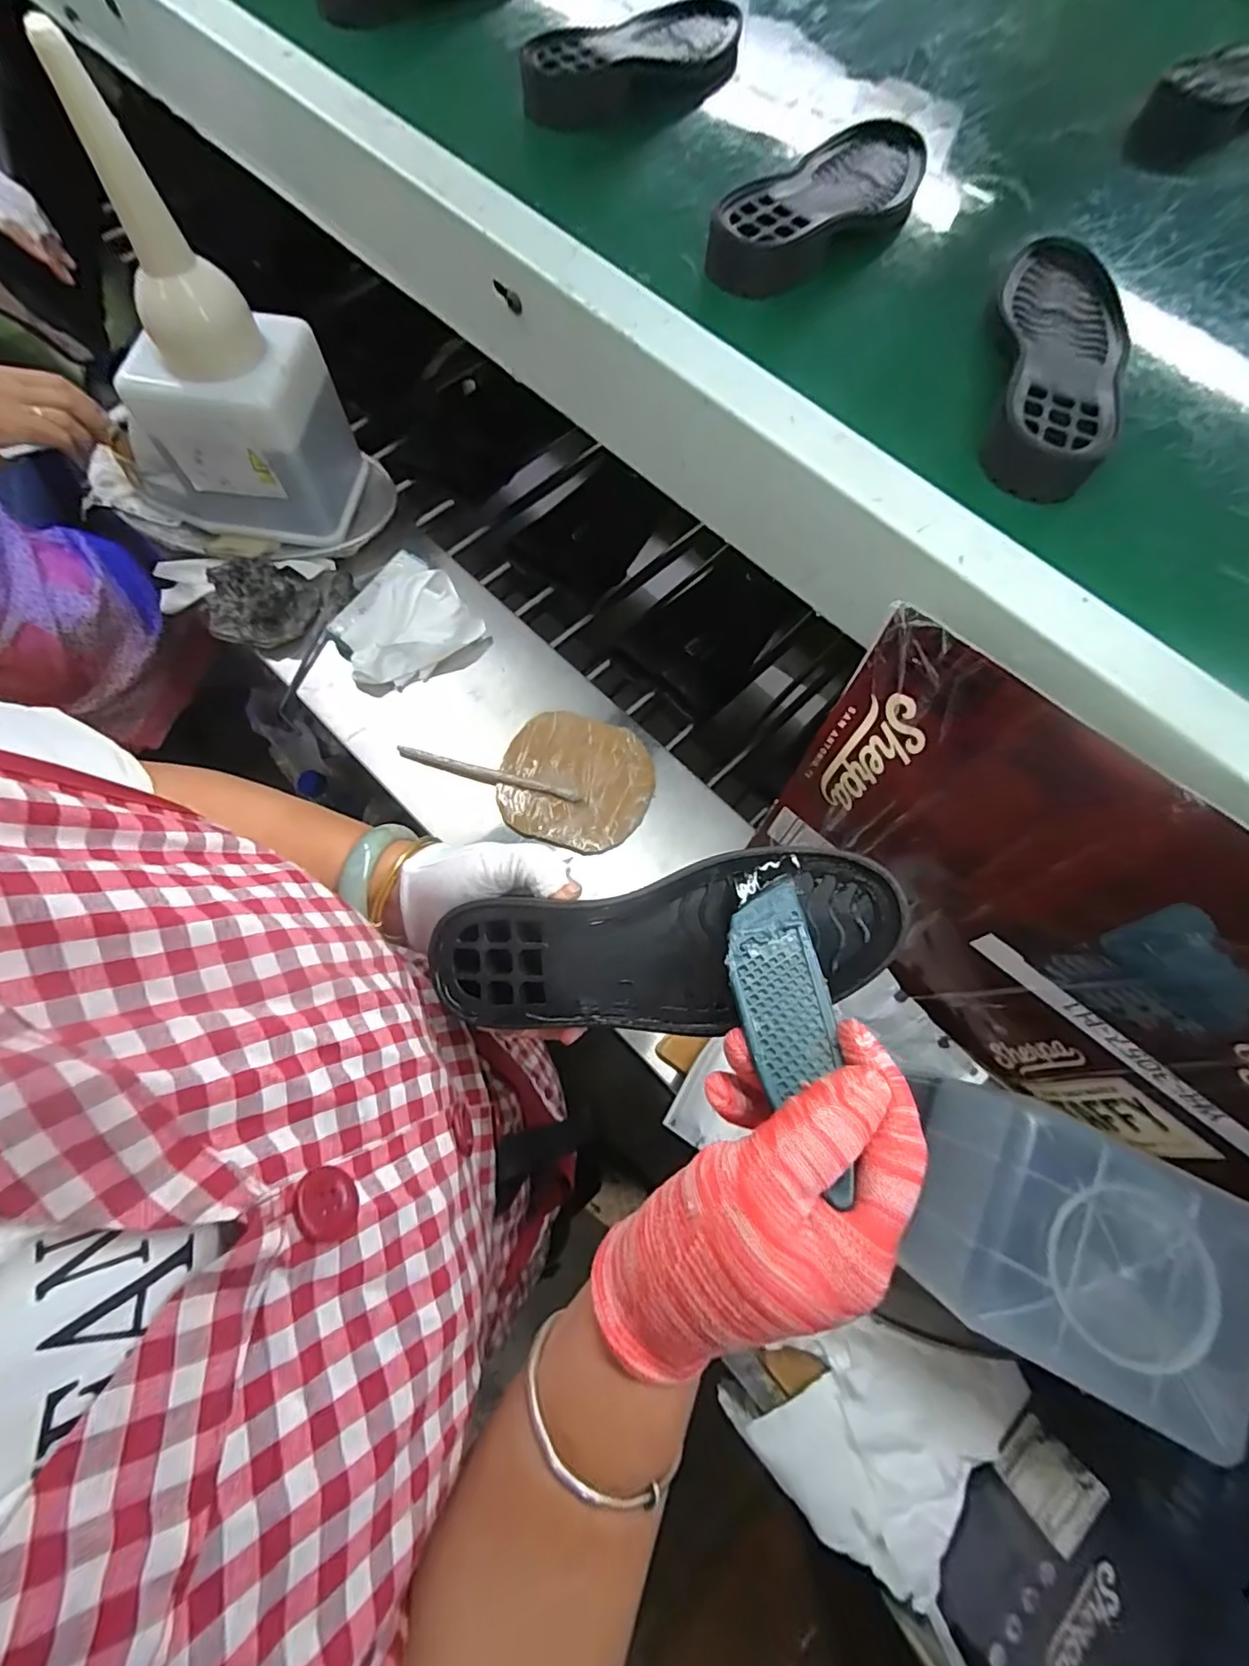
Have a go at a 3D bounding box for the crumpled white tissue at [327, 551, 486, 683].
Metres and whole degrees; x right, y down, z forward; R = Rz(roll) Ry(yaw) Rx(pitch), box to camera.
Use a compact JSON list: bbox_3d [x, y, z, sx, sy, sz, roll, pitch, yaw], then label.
[{"bbox_3d":[-0.249,-0.231,0.656,0.142,0.043,0.133,-35,76,-13],"label":"crumpled white tissue"}]

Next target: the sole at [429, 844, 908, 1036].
[{"bbox_3d":[0.016,0.055,0.274,0.211,0.024,0.070,-11,71,6],"label":"sole"}]

